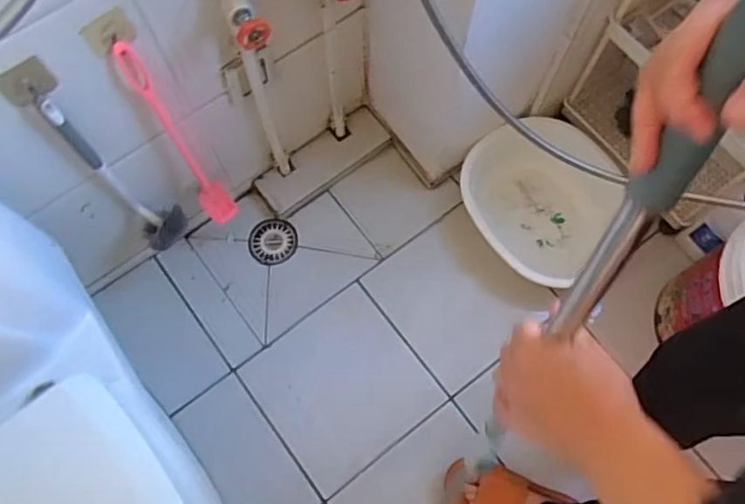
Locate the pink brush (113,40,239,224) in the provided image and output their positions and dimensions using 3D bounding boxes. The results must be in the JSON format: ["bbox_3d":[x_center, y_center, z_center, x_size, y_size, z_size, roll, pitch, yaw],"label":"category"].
[{"bbox_3d":[-0.306,-0.167,0.974,0.055,0.464,0.062,-34,74,-11],"label":"pink brush"}]

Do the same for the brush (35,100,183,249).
[{"bbox_3d":[-0.389,-0.110,0.928,0.092,0.370,0.083,43,77,13],"label":"brush"}]

